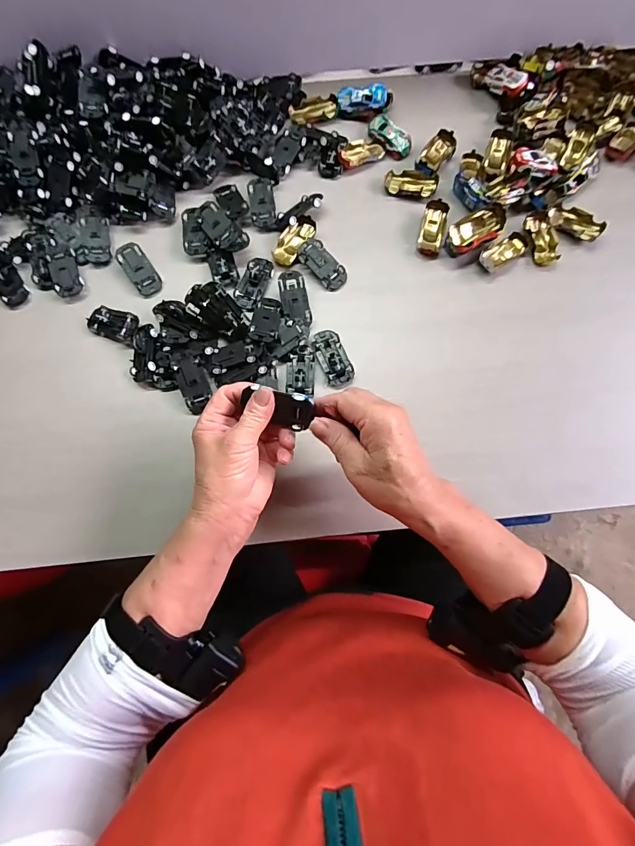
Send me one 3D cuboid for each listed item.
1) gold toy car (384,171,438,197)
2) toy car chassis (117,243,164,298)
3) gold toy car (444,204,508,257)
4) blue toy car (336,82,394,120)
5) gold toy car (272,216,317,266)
[{"bbox_3d":[0.115,-0.295,0.483,0.061,0.014,0.033,7,78,2],"label":"gold toy car"},{"bbox_3d":[-0.207,-0.179,0.456,0.030,0.013,0.065,-33,79,-7],"label":"toy car chassis"},{"bbox_3d":[0.179,-0.220,0.451,0.065,0.030,0.037,-27,79,-5],"label":"gold toy car"},{"bbox_3d":[0.061,-0.415,0.506,0.069,0.018,0.030,-4,78,-1],"label":"blue toy car"},{"bbox_3d":[-0.027,-0.215,0.465,0.030,0.015,0.062,36,80,8],"label":"gold toy car"}]

